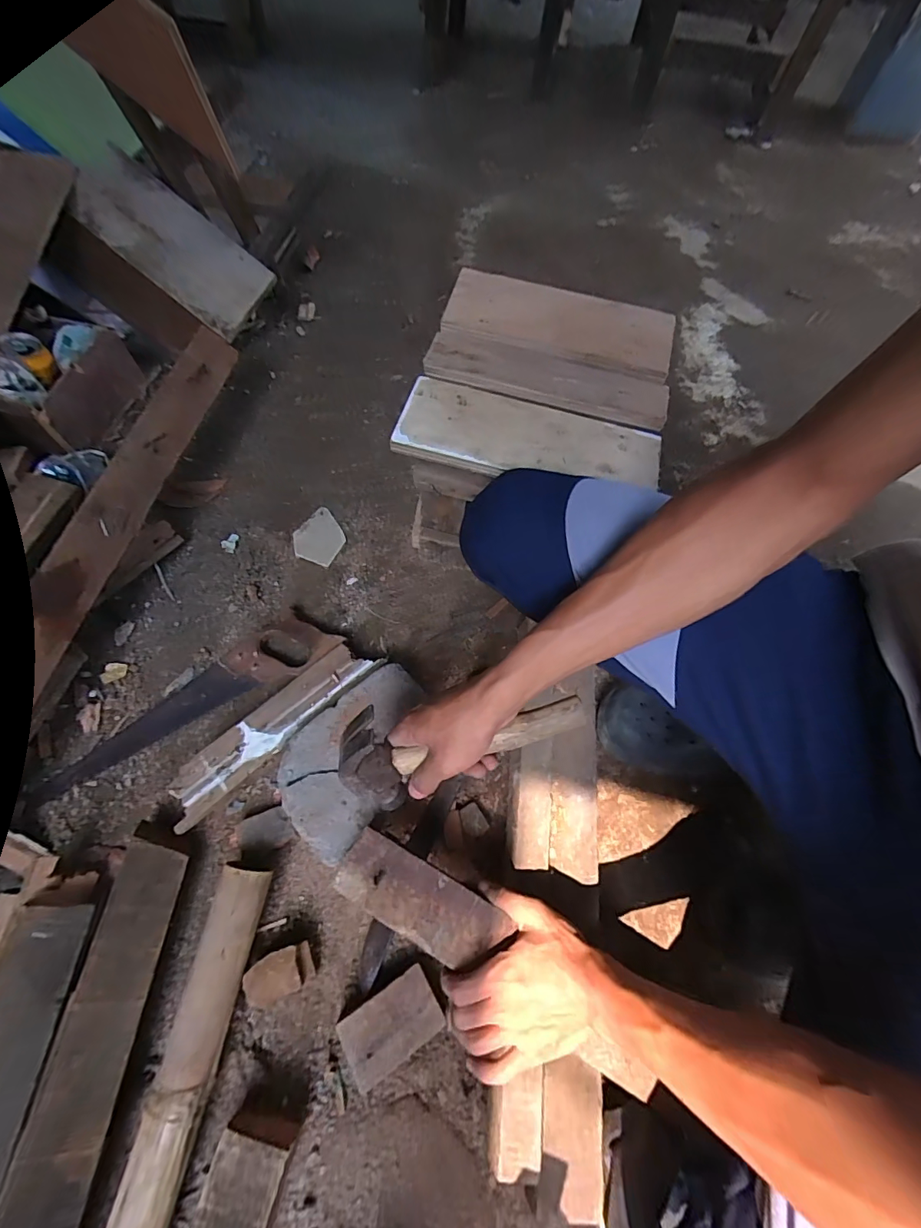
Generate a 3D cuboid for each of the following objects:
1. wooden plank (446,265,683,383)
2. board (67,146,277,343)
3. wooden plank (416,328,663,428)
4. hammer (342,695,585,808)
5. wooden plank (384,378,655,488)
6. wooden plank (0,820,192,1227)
[{"bbox_3d":[0.123,-0.352,0.551,0.270,0.025,0.112,12,64,2],"label":"wooden plank"},{"bbox_3d":[-0.471,-0.603,0.749,0.295,0.022,0.134,36,98,-12],"label":"board"},{"bbox_3d":[0.099,-0.270,0.517,0.271,0.013,0.074,14,64,3],"label":"wooden plank"},{"bbox_3d":[0.003,0.112,0.394,0.209,0.108,0.064,-14,65,6],"label":"hammer"},{"bbox_3d":[0.076,-0.187,0.484,0.273,0.018,0.100,13,64,3],"label":"wooden plank"},{"bbox_3d":[-0.332,0.472,0.365,0.058,0.025,0.540,4,64,-3],"label":"wooden plank"}]

